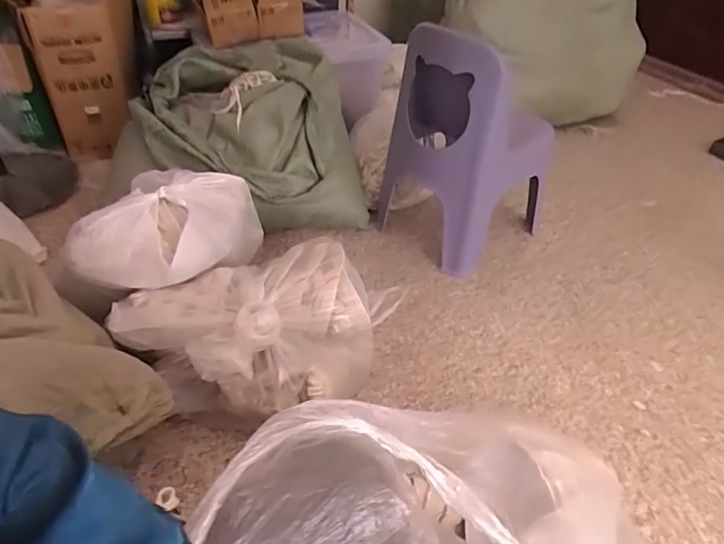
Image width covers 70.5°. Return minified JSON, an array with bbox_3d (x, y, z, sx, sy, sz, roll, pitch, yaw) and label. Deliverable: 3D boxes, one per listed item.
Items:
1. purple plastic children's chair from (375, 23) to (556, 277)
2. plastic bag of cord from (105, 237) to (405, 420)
[{"bbox_3d":[0.285,-0.334,1.333,0.348,0.550,0.318,-27,49,-31],"label":"purple plastic children's chair"},{"bbox_3d":[-0.209,0.126,0.988,0.457,0.212,0.267,-15,43,-20],"label":"plastic bag of cord"}]

